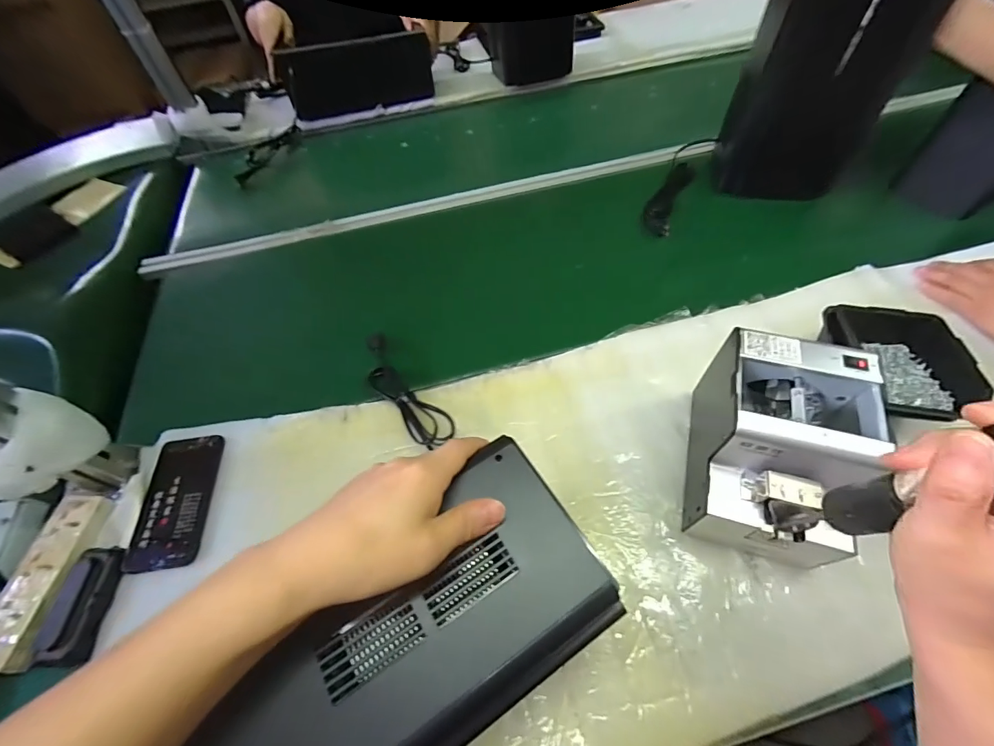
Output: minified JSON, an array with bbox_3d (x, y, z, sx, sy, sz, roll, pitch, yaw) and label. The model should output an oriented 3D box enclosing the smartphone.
[{"bbox_3d":[-0.380,0.147,0.501,0.075,0.013,0.156,-8,55,0],"label":"smartphone"}]

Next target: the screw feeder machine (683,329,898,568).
[{"bbox_3d":[0.277,0.078,0.424,0.127,0.147,0.175,14,58,14],"label":"screw feeder machine"}]

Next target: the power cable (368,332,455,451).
[{"bbox_3d":[-0.133,0.017,0.570,0.053,0.040,0.235,-32,59,-16],"label":"power cable"}]

